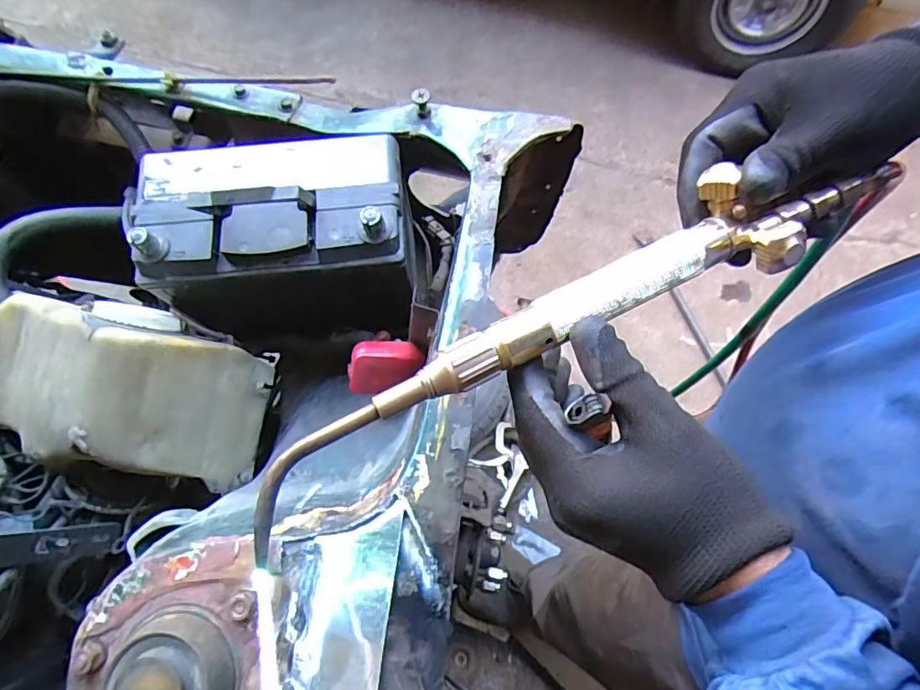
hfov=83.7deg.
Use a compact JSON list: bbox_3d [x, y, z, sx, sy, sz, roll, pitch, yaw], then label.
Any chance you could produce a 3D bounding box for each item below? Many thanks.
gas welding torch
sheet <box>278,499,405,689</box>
[{"bbox_3d":[0.057,-0.013,0.268,0.369,0.025,0.057,-27,71,-9],"label":"gas welding torch"},{"bbox_3d":[-0.084,0.216,0.303,0.068,0.036,0.227,6,68,2],"label":"sheet"}]

